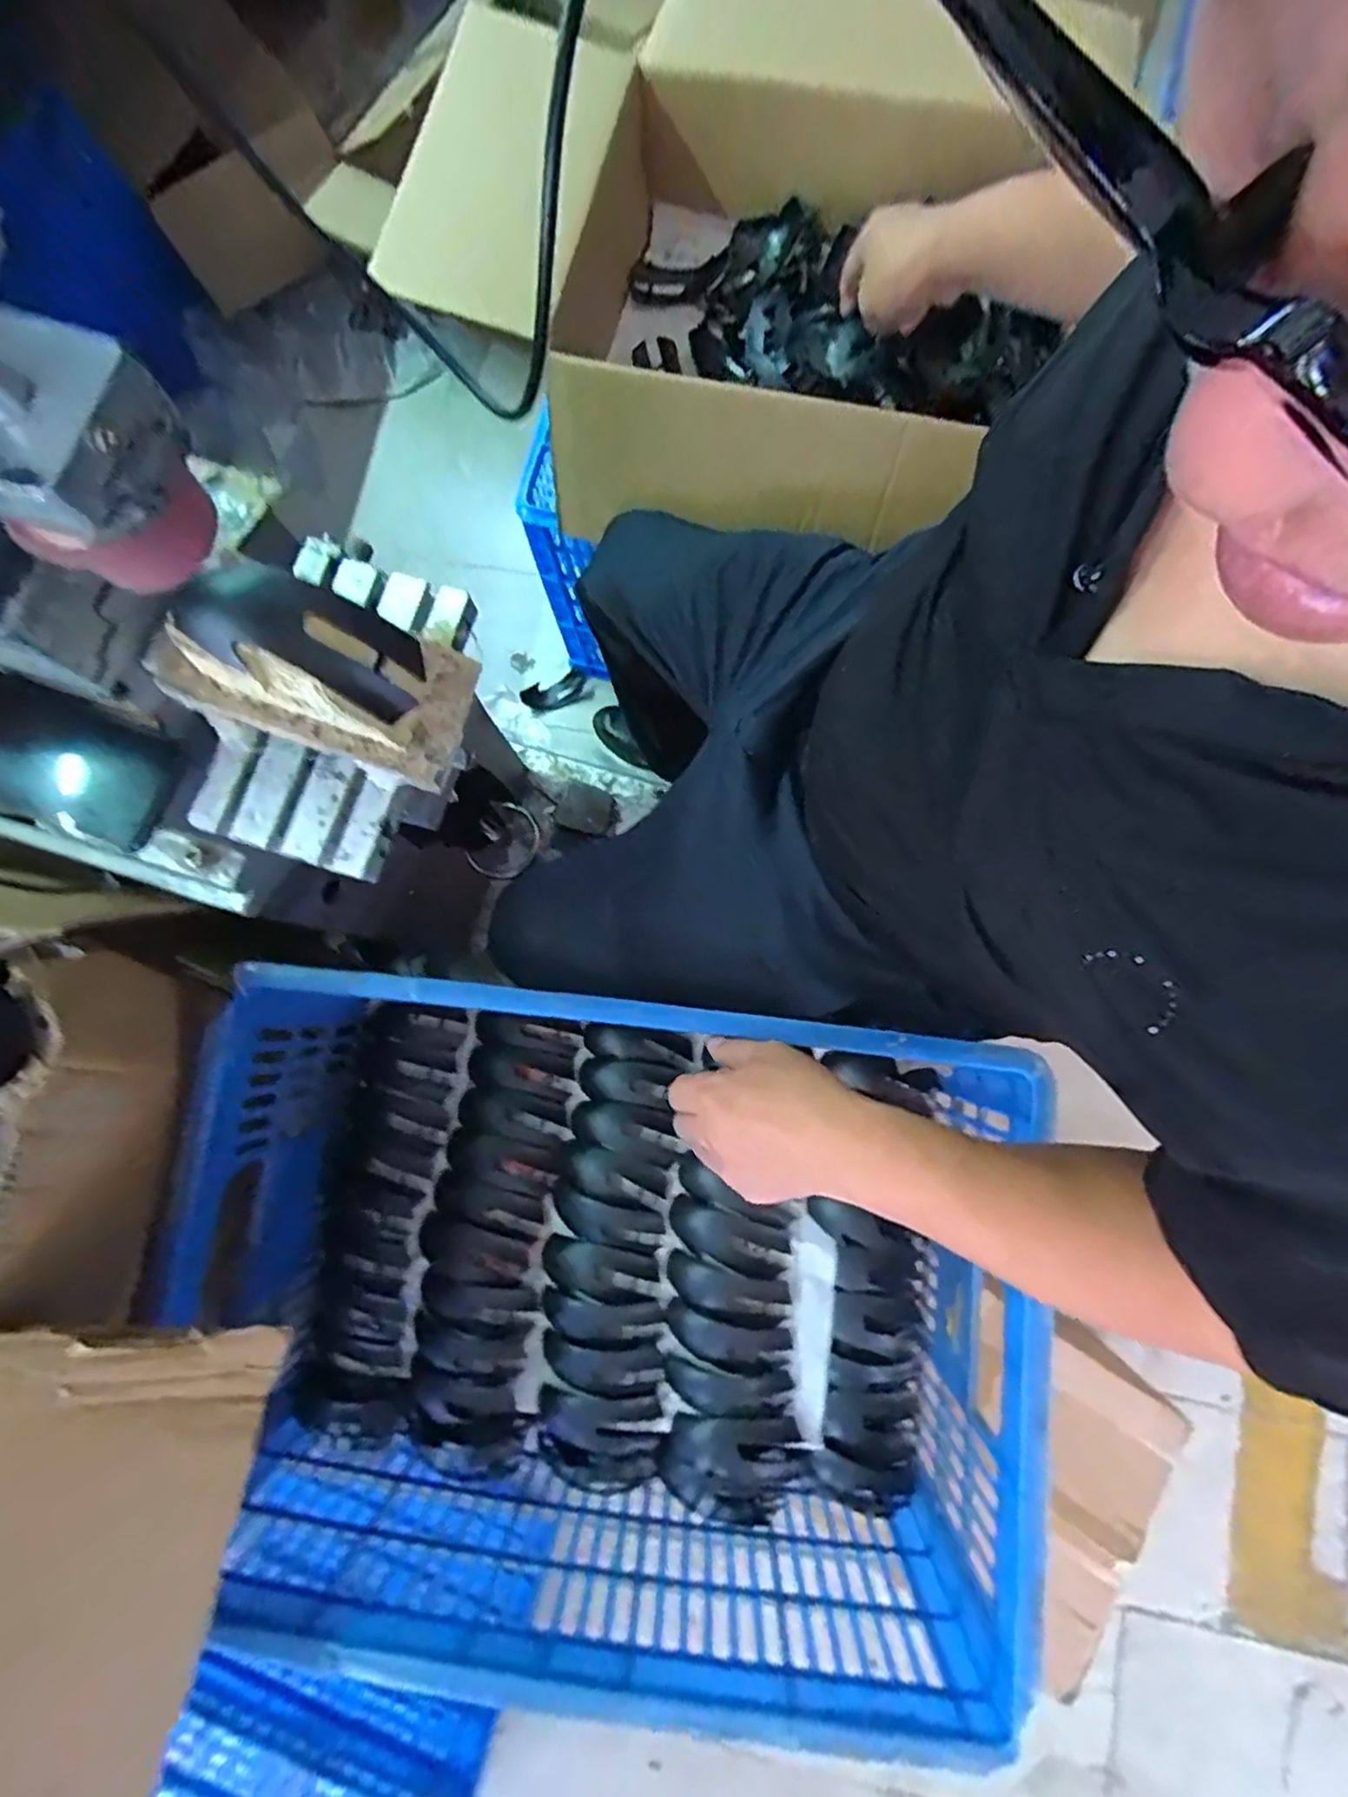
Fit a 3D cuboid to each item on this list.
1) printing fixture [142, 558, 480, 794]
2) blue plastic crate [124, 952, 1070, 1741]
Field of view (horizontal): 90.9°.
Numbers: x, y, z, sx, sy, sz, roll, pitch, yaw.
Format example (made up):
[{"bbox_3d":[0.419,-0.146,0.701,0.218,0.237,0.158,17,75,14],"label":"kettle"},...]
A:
[{"bbox_3d":[-0.204,-0.135,0.379,0.144,0.091,0.089,14,82,4],"label":"printing fixture"},{"bbox_3d":[-0.066,0.325,0.574,0.660,0.227,0.463,7,79,0],"label":"blue plastic crate"}]

